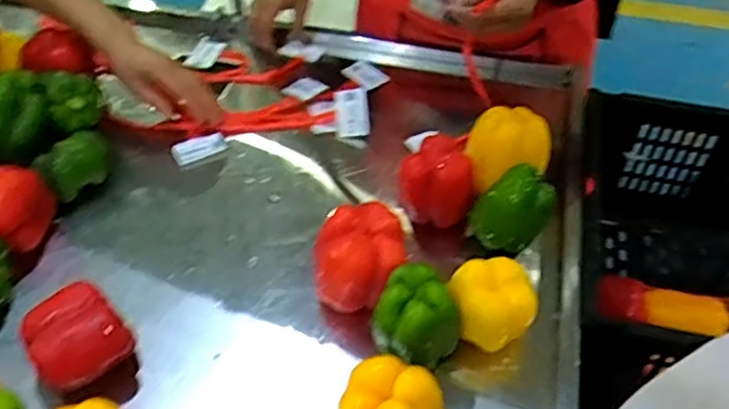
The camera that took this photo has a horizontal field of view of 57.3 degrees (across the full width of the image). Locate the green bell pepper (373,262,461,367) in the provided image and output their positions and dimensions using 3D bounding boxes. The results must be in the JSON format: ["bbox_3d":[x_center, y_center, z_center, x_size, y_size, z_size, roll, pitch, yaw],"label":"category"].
[{"bbox_3d":[0.053,0.107,0.630,0.074,0.076,0.069,0,46,0],"label":"green bell pepper"}]

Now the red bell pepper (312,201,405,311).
[{"bbox_3d":[-0.005,0.055,0.674,0.087,0.081,0.081,0,46,0],"label":"red bell pepper"}]

